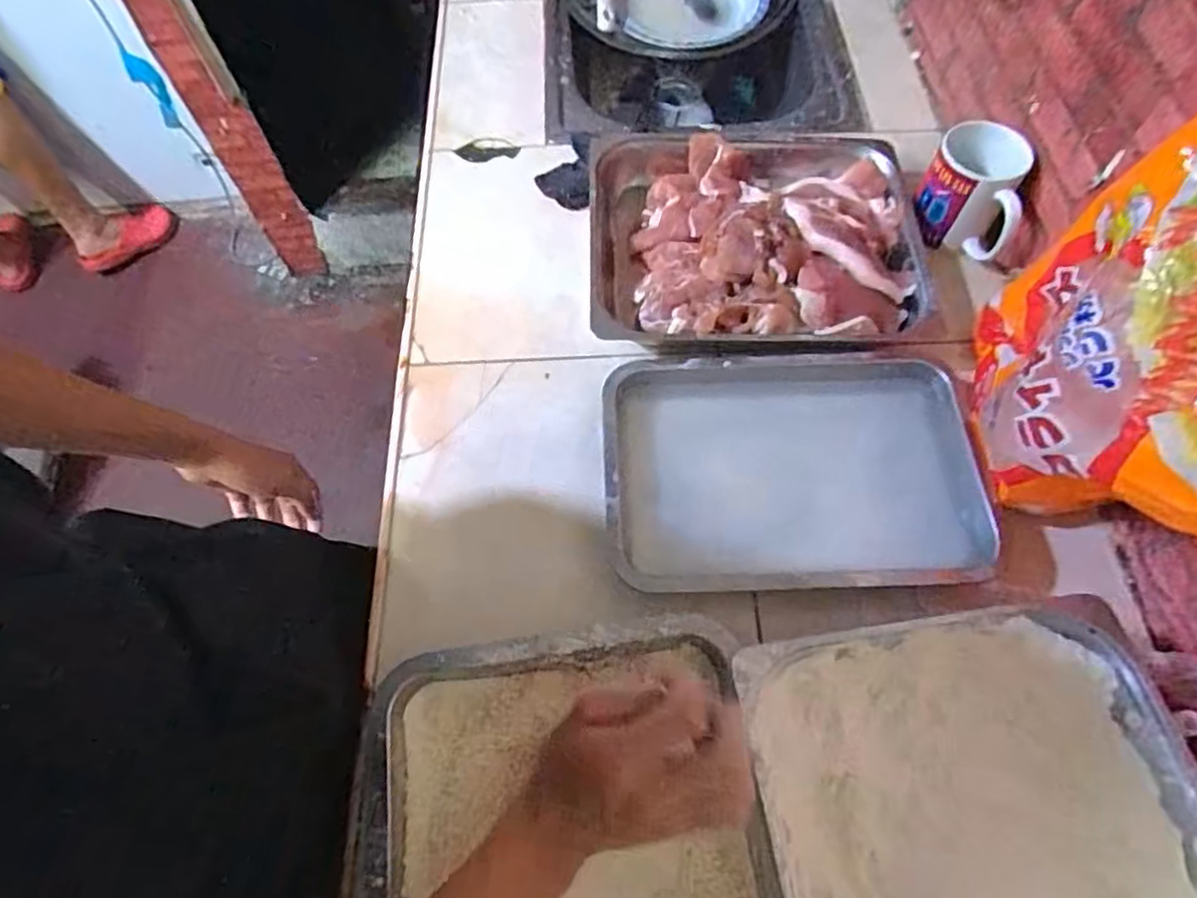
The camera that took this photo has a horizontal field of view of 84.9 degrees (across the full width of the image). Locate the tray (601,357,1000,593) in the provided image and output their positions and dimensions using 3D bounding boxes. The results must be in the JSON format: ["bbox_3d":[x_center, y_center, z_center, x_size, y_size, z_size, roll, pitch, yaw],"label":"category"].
[{"bbox_3d":[0.157,0.018,0.550,0.296,0.038,0.202,-2,64,1],"label":"tray"}]

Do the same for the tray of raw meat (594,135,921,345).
[{"bbox_3d":[0.153,-0.213,0.639,0.315,0.081,0.264,1,64,2],"label":"tray of raw meat"}]

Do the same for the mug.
[{"bbox_3d":[0.370,-0.255,0.646,0.095,0.094,0.072,23,66,13],"label":"mug"}]

